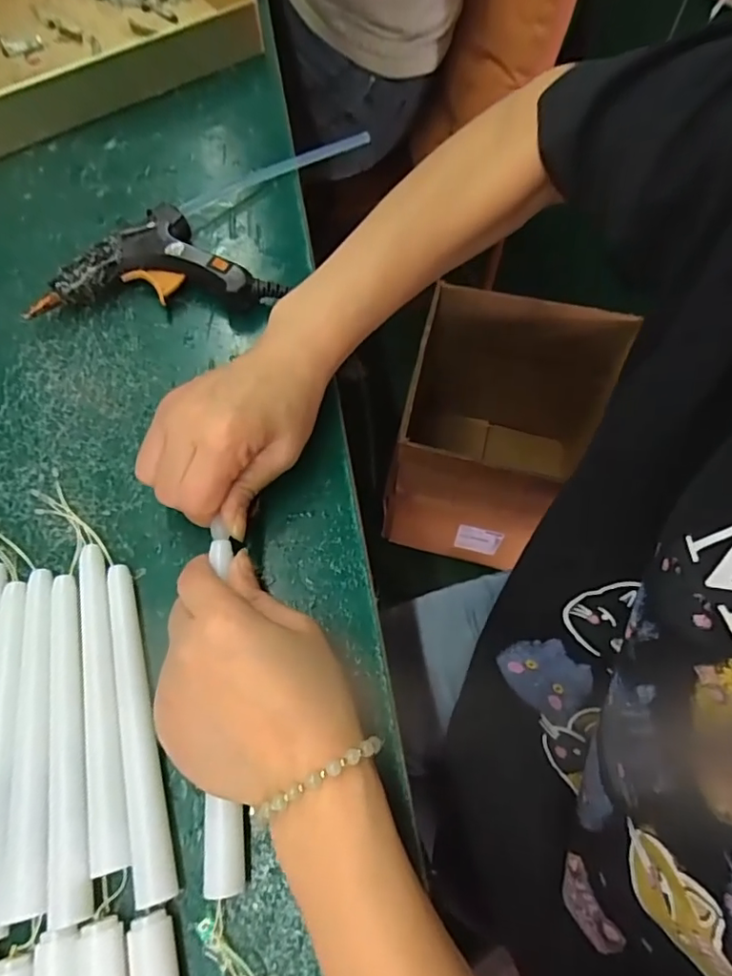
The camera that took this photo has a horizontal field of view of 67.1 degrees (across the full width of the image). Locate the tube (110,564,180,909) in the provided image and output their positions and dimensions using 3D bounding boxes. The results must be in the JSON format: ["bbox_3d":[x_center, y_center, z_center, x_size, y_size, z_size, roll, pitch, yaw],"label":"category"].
[{"bbox_3d":[-0.109,0.107,0.259,0.016,0.016,0.147,-16,66,-9],"label":"tube"}]

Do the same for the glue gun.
[{"bbox_3d":[-0.136,-0.153,0.374,0.153,0.024,0.079,-1,65,-2],"label":"glue gun"}]

